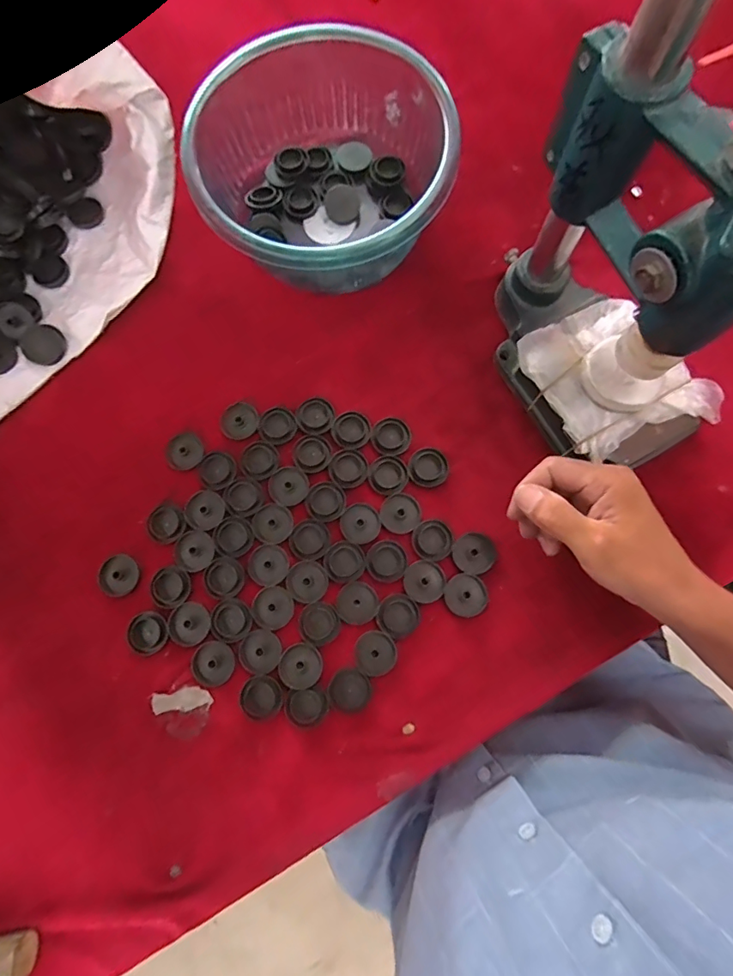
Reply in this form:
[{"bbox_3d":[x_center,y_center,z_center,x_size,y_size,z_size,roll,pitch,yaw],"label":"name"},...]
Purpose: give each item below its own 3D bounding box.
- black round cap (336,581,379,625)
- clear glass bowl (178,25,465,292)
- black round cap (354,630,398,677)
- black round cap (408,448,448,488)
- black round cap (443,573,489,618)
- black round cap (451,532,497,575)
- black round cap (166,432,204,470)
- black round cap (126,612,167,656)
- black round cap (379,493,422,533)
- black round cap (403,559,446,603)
[{"bbox_3d":[-0.008,0.091,0.380,0.032,0.004,0.032,-1,78,3],"label":"black round cap"},{"bbox_3d":[-0.035,-0.265,0.412,0.199,0.093,0.181,-1,78,3],"label":"clear glass bowl"},{"bbox_3d":[0.007,0.128,0.373,0.031,0.004,0.033,-1,78,3],"label":"black round cap"},{"bbox_3d":[0.052,-0.017,0.400,0.033,0.004,0.032,-1,78,3],"label":"black round cap"},{"bbox_3d":[0.079,0.085,0.381,0.033,0.004,0.033,-1,78,3],"label":"black round cap"},{"bbox_3d":[0.087,0.052,0.386,0.034,0.004,0.032,-1,78,3],"label":"black round cap"},{"bbox_3d":[-0.157,-0.031,0.413,0.030,0.005,0.029,-1,78,3],"label":"black round cap"},{"bbox_3d":[-0.175,0.117,0.387,0.034,0.009,0.032,-1,78,3],"label":"black round cap"},{"bbox_3d":[0.028,0.020,0.394,0.033,0.004,0.032,-1,78,3],"label":"black round cap"},{"bbox_3d":[0.047,0.075,0.384,0.032,0.004,0.033,-1,78,3],"label":"black round cap"}]

